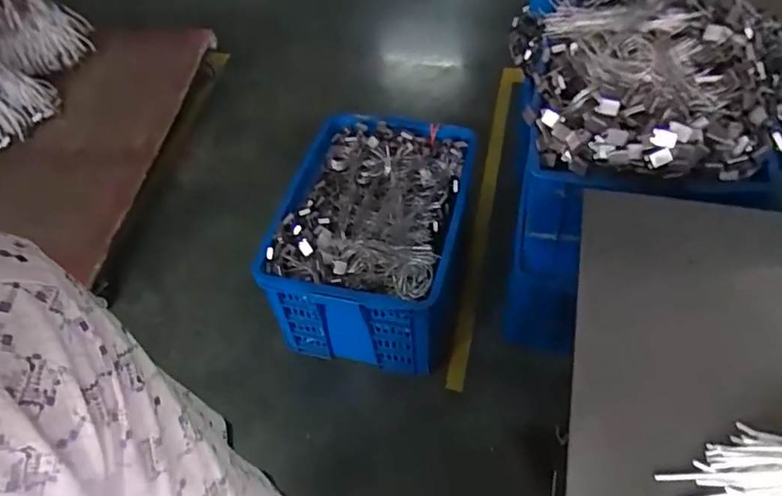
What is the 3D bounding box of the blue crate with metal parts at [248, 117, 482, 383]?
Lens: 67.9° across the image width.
[{"bbox_3d":[-0.055,-0.027,1.565,0.471,0.327,0.589,11,53,13],"label":"blue crate with metal parts"}]

